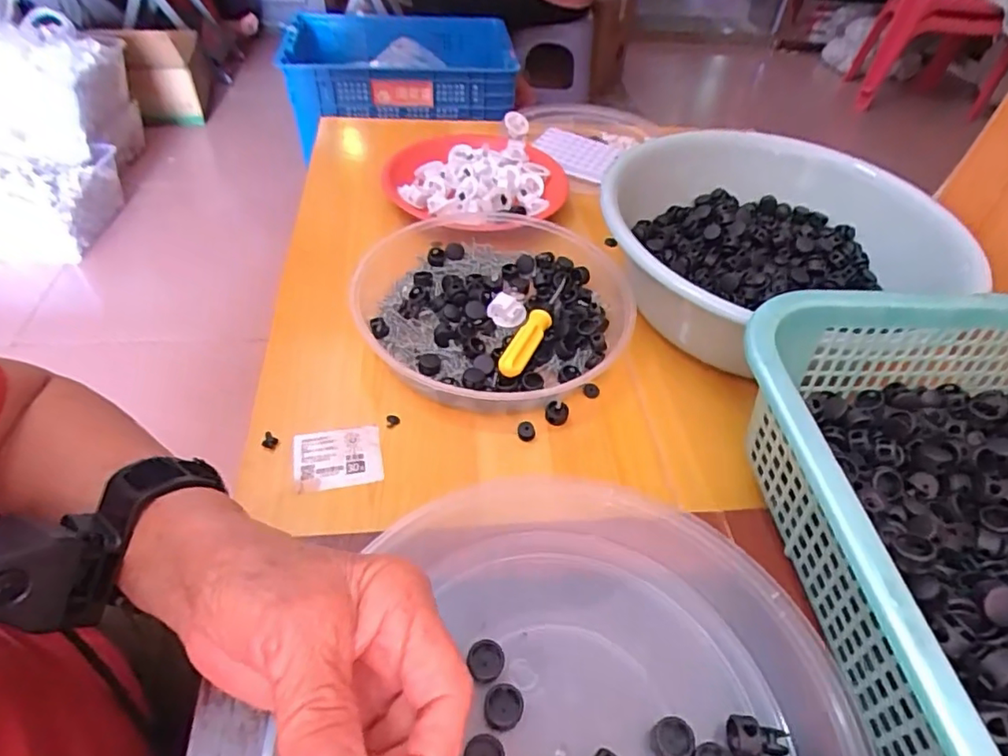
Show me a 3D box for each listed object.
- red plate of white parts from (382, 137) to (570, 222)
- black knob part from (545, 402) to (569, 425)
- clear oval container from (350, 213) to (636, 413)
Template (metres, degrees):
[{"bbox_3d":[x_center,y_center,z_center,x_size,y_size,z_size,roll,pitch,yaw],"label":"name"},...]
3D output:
[{"bbox_3d":[-0.029,-0.216,0.637,0.183,0.036,0.169,2,47,-2],"label":"red plate of white parts"},{"bbox_3d":[0.040,0.026,0.443,0.017,0.015,0.012,3,47,-1],"label":"black knob part"},{"bbox_3d":[-0.006,-0.066,0.498,0.225,0.044,0.218,35,54,25],"label":"clear oval container"}]

